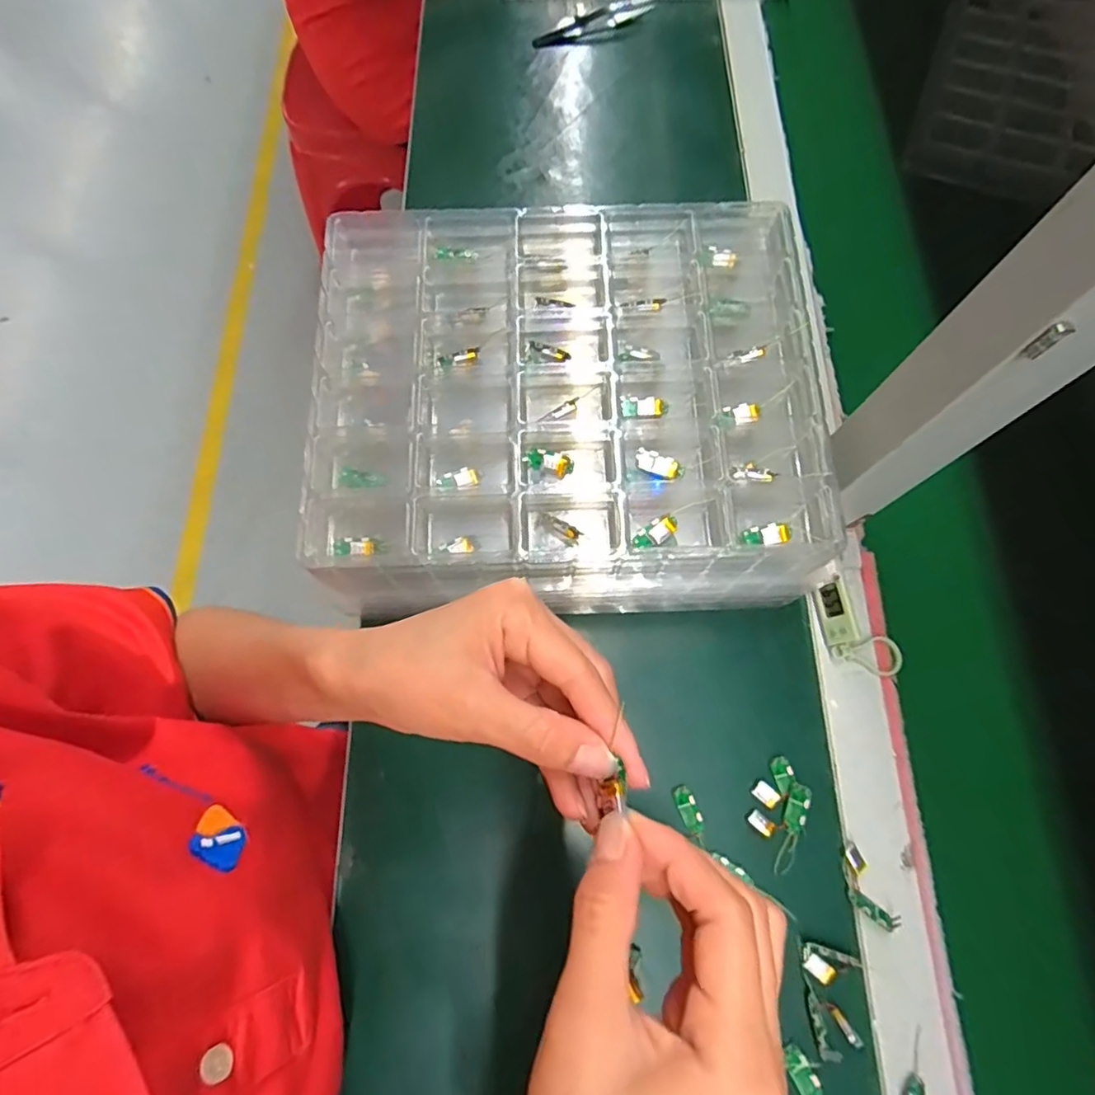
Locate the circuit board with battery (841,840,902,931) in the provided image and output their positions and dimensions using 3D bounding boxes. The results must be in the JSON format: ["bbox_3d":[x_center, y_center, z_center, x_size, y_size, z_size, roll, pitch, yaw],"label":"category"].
[{"bbox_3d":[0.185,0.201,0.342,0.020,0.004,0.046,-27,74,-9],"label":"circuit board with battery"}]

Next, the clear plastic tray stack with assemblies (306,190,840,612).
[{"bbox_3d":[0.011,-0.089,0.362,0.290,0.057,0.250,-1,72,-1],"label":"clear plastic tray stack with assemblies"}]

